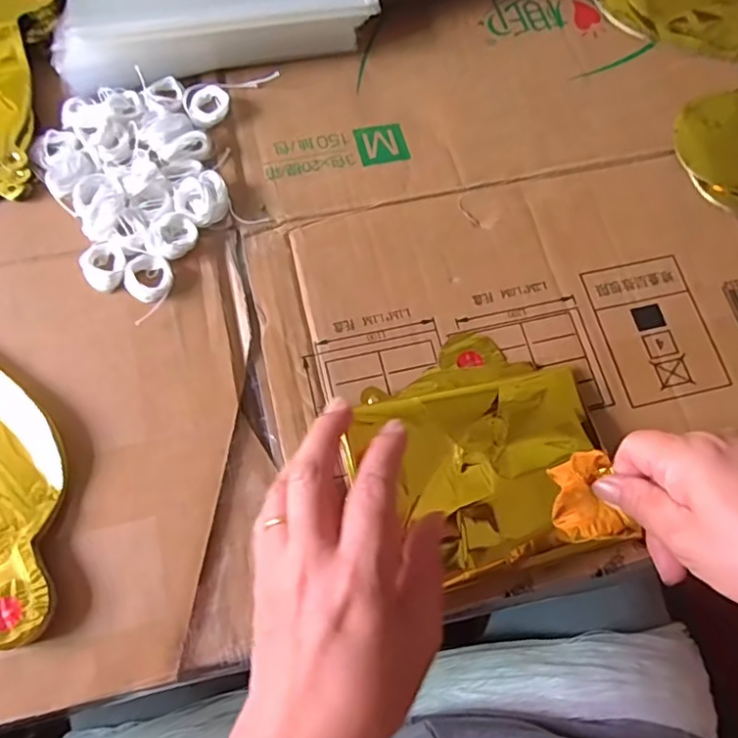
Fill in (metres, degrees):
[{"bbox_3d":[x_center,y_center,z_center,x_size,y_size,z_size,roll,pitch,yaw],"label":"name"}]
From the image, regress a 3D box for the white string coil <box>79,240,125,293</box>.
[{"bbox_3d":[-0.161,-0.063,0.356,0.025,0.011,0.032,-28,72,-11],"label":"white string coil"}]

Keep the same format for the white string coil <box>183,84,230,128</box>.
[{"bbox_3d":[-0.110,-0.178,0.397,0.030,0.009,0.037,-8,70,-5],"label":"white string coil"}]

